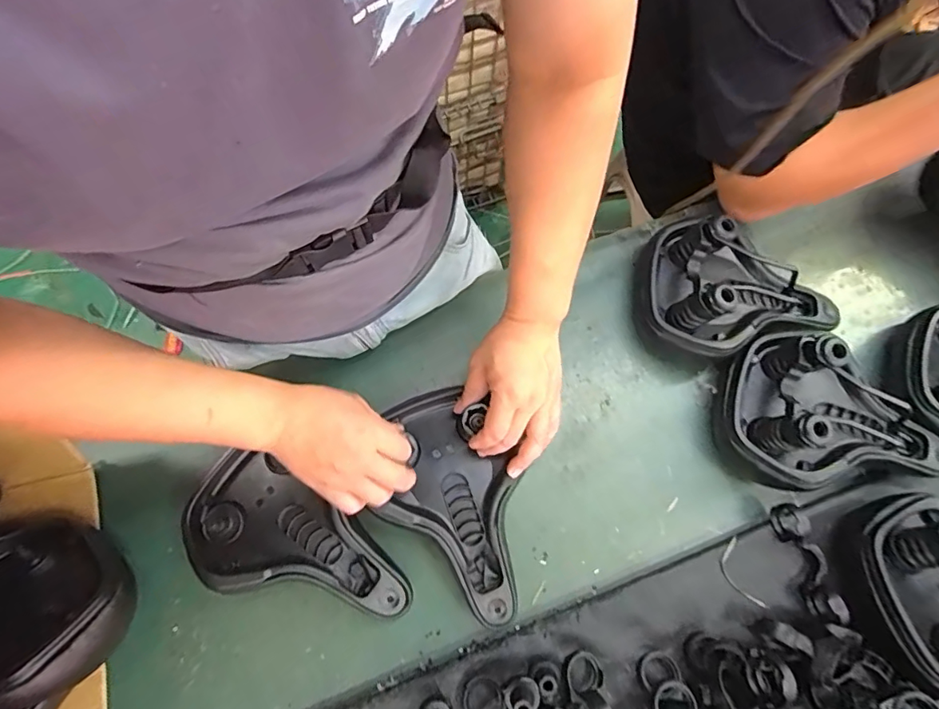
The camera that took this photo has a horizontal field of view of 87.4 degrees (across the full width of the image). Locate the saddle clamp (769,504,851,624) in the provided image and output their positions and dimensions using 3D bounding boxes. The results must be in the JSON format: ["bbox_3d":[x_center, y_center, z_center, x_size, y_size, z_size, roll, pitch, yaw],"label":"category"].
[{"bbox_3d":[0.373,0.226,0.540,0.032,0.052,0.117,-12,73,-5],"label":"saddle clamp"}]

